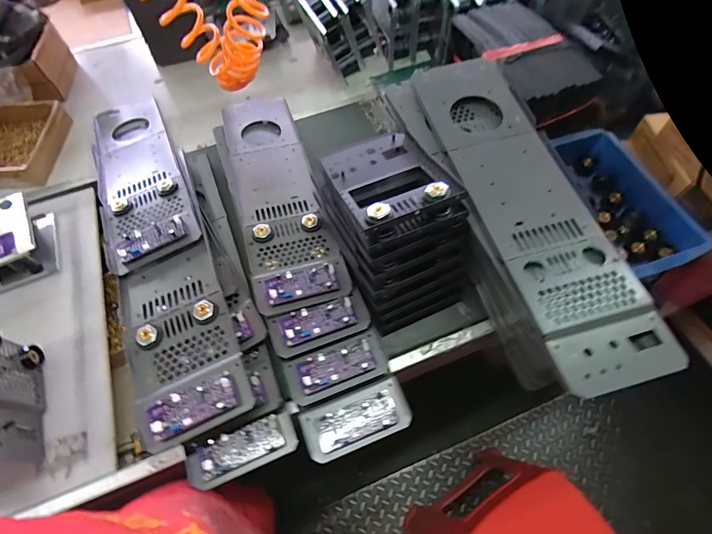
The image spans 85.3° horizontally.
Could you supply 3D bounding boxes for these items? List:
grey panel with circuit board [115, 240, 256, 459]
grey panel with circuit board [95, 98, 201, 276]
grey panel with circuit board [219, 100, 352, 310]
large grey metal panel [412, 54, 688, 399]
[{"bbox_3d":[-0.263,0.100,0.570,0.159,0.049,0.296,-20,63,-10],"label":"grey panel with circuit board"},{"bbox_3d":[-0.453,-0.203,0.793,0.158,0.036,0.557,-26,52,-13],"label":"grey panel with circuit board"},{"bbox_3d":[-0.164,-0.165,0.761,0.157,0.035,0.572,-15,56,-8],"label":"grey panel with circuit board"},{"bbox_3d":[0.246,-0.110,0.572,0.155,0.035,0.569,-14,63,-7],"label":"large grey metal panel"}]

